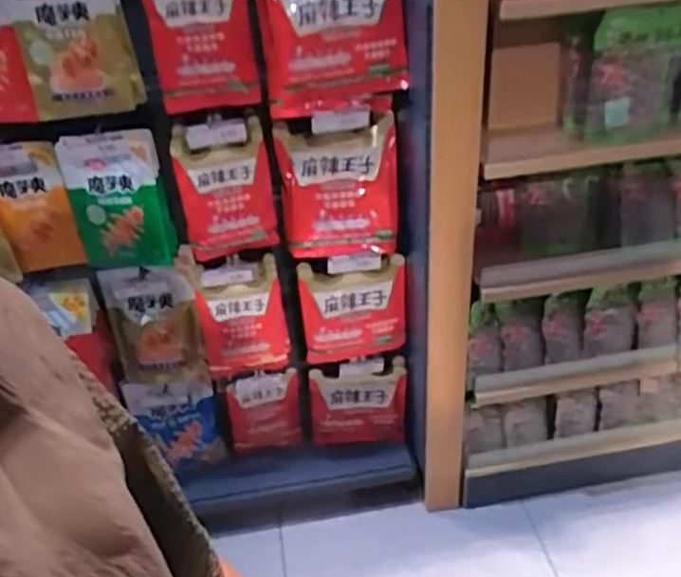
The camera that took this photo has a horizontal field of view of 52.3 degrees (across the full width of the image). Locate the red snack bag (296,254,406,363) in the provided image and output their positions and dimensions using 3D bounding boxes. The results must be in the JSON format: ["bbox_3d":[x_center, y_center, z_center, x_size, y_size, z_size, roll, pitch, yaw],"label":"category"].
[{"bbox_3d":[0.032,0.053,1.604,0.235,0.238,0.074,-5,33,2],"label":"red snack bag"}]

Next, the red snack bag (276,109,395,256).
[{"bbox_3d":[-0.004,-0.214,1.478,0.245,0.284,0.079,-4,-2,-1],"label":"red snack bag"}]

